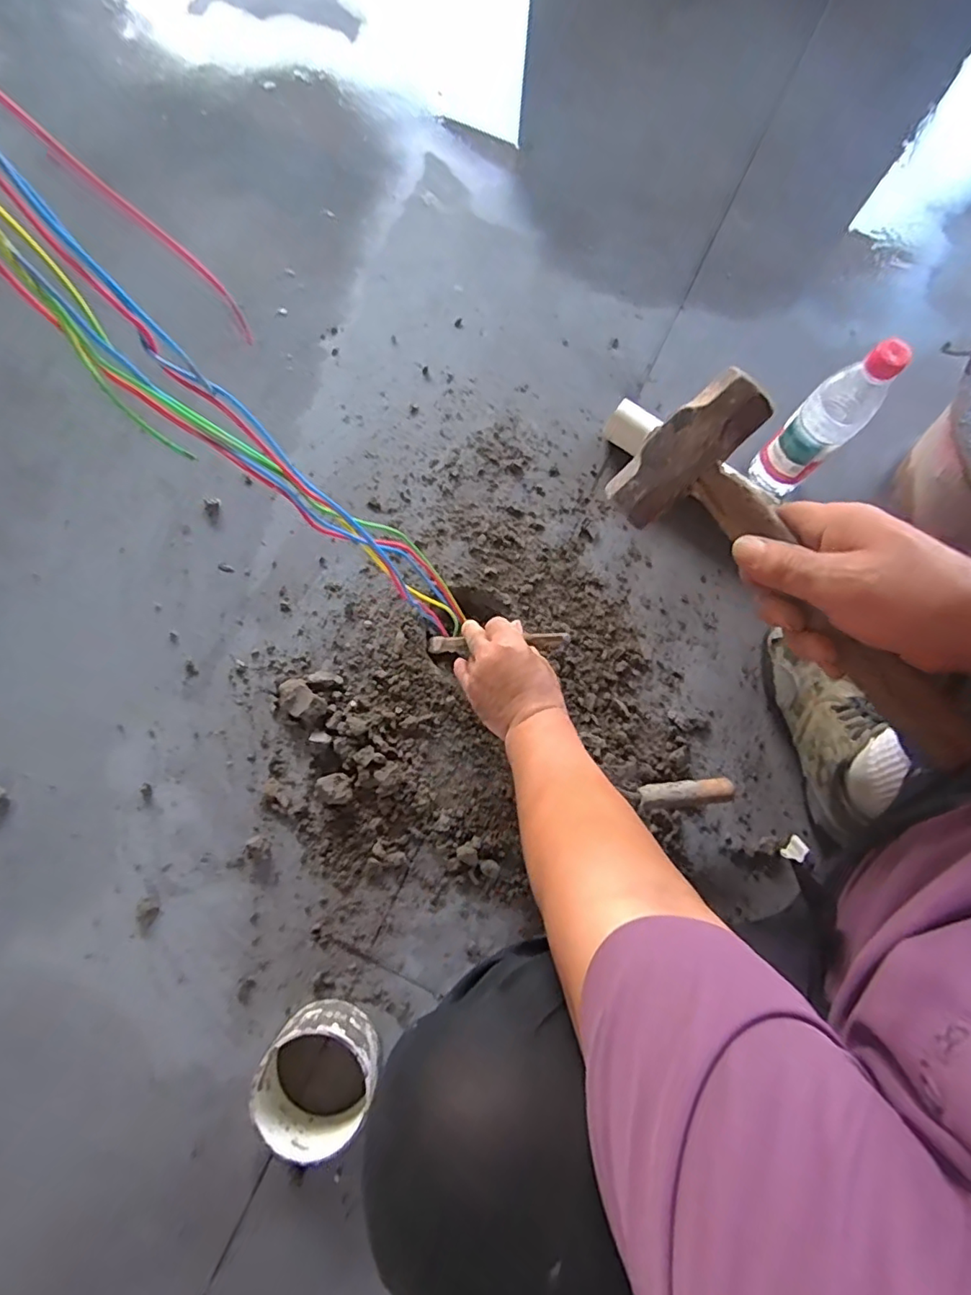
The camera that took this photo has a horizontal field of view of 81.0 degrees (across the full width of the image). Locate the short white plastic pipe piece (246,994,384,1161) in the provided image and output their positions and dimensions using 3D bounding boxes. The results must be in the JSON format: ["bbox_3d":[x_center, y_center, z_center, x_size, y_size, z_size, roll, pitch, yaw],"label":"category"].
[{"bbox_3d":[-0.166,0.428,0.571,0.111,0.075,0.112,16,78,1],"label":"short white plastic pipe piece"}]

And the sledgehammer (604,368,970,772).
[{"bbox_3d":[0.199,-0.055,0.342,0.252,0.043,0.096,42,114,10],"label":"sledgehammer"}]

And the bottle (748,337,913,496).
[{"bbox_3d":[0.375,-0.247,0.632,0.064,0.221,0.063,43,82,6],"label":"bottle"}]

